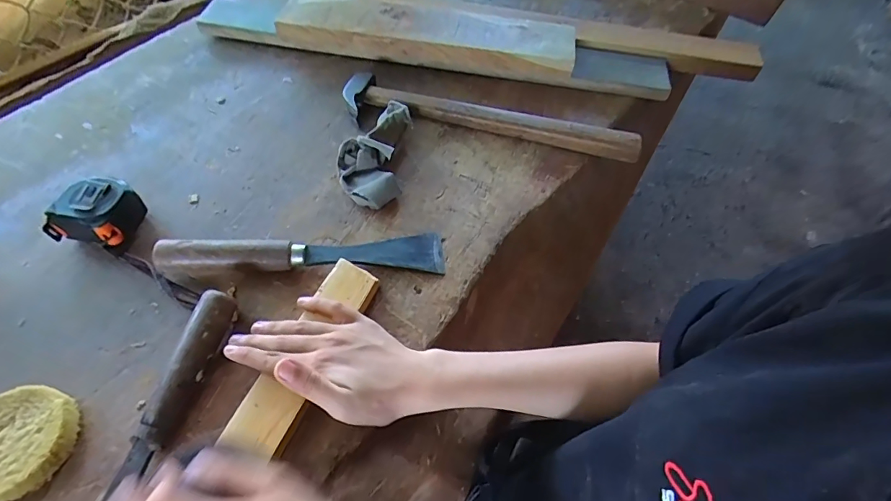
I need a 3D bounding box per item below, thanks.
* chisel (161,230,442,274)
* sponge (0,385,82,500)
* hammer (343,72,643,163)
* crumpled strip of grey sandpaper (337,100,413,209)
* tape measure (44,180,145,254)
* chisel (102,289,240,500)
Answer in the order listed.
[{"bbox_3d":[-0.133,0.000,0.429,0.259,0.029,0.043,-2,56,-4],"label":"chisel"},{"bbox_3d":[-0.316,0.141,0.327,0.075,0.020,0.076,1,56,-2],"label":"sponge"},{"bbox_3d":[0.052,-0.151,0.545,0.363,0.030,0.073,14,57,7],"label":"hammer"},{"bbox_3d":[-0.082,-0.114,0.506,0.073,0.042,0.142,7,56,2],"label":"crumpled strip of grey sandpaper"},{"bbox_3d":[-0.333,-0.036,0.428,0.060,0.047,0.059,9,56,4],"label":"tape measure"},{"bbox_3d":[-0.219,0.140,0.326,0.031,0.036,0.235,13,56,6],"label":"chisel"}]

